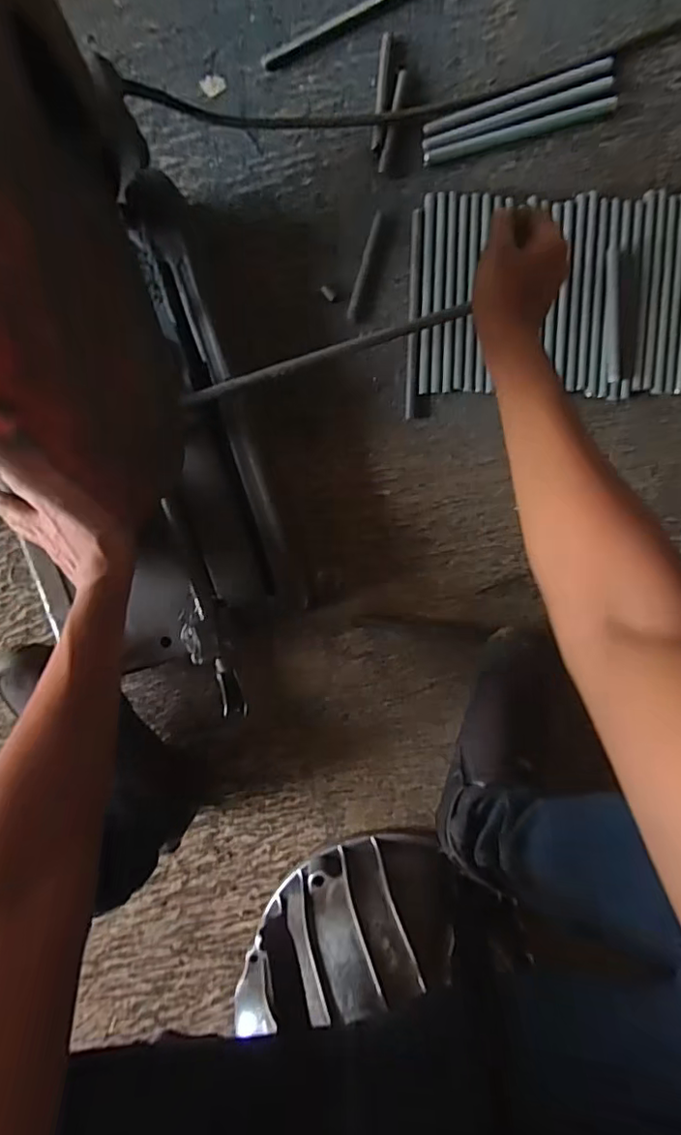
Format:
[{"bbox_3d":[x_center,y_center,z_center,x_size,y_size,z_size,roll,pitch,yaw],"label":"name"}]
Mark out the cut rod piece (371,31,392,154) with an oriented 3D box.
[{"bbox_3d":[0.043,-0.488,0.558,0.011,0.009,0.112,6,95,-1],"label":"cut rod piece"}]

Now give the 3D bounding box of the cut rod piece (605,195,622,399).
[{"bbox_3d":[0.283,-0.263,0.564,0.013,0.008,0.134,-4,95,0],"label":"cut rod piece"}]

